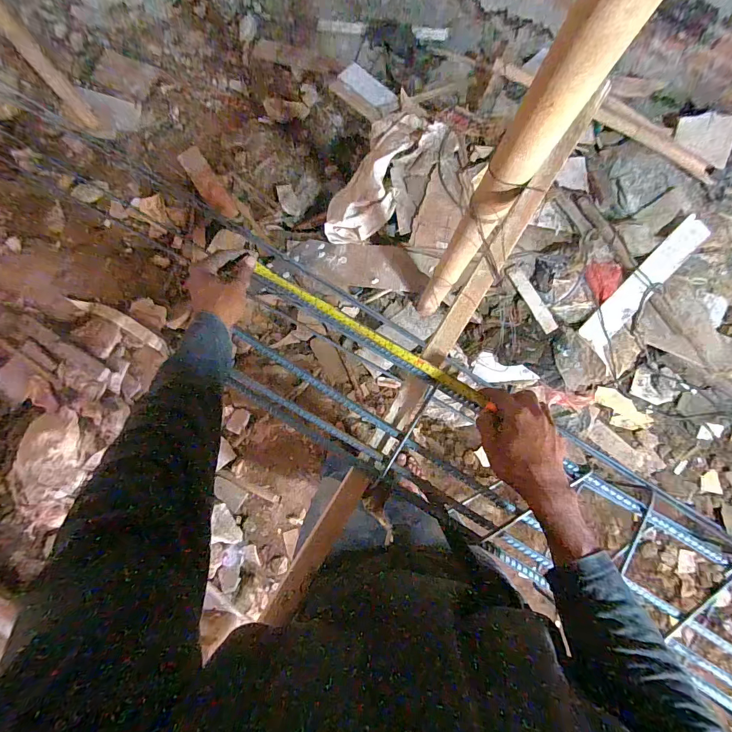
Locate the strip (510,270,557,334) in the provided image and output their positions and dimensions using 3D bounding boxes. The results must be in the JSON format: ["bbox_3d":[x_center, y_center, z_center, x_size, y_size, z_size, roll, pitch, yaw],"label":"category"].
[{"bbox_3d":[0.602,-0.232,1.315,0.053,0.015,0.249,-31,85,-3],"label":"strip"}]

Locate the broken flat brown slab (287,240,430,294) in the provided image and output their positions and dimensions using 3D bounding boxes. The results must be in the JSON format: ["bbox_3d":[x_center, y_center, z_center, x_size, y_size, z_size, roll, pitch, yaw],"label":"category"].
[{"bbox_3d":[-0.043,-0.399,1.459,0.574,0.045,0.164,10,98,11],"label":"broken flat brown slab"}]

